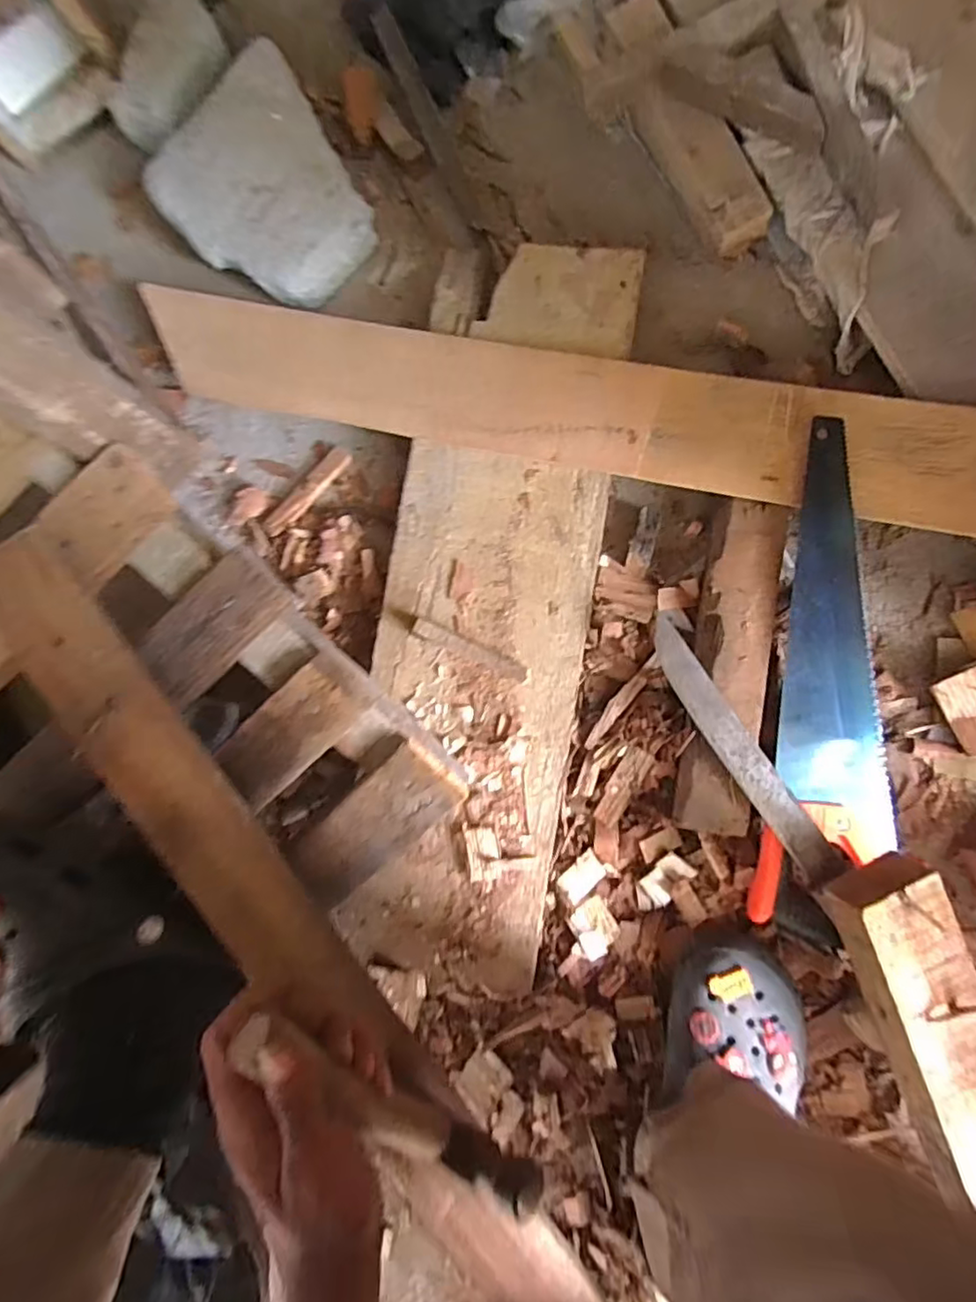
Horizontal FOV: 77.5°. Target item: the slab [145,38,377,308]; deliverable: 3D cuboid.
[{"bbox_3d":[-0.222,-0.439,0.595,0.172,0.063,0.205,-30,82,5],"label":"slab"}]

